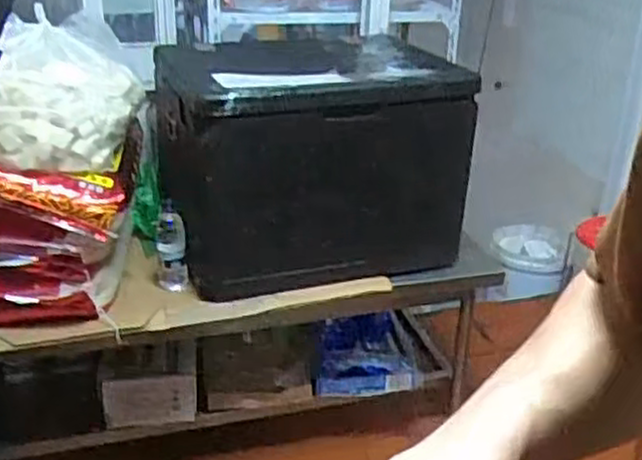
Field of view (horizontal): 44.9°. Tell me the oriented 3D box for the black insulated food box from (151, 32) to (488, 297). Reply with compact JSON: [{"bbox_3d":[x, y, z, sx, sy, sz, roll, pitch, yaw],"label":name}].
[{"bbox_3d":[-0.043,-0.208,1.921,0.696,0.460,0.570,-8,27,-21],"label":"black insulated food box"}]

